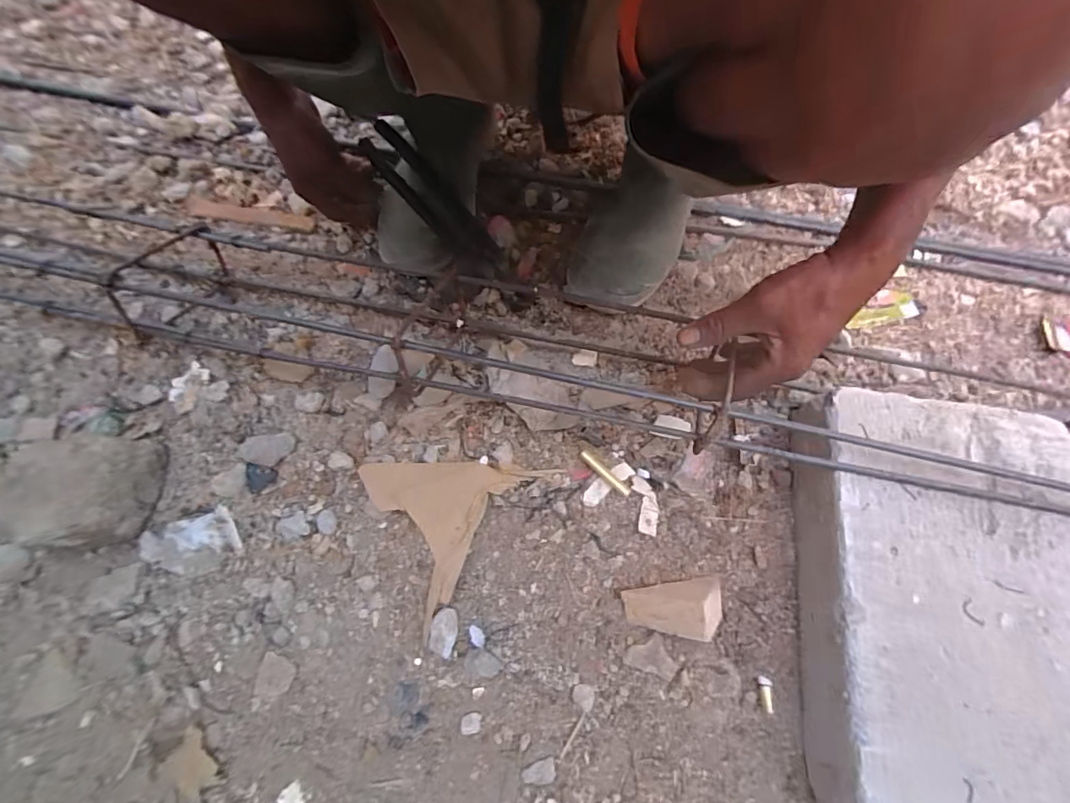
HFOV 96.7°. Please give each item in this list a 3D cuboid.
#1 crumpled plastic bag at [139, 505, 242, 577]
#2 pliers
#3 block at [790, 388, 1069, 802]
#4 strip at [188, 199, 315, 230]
[{"bbox_3d":[-0.306,0.127,0.418,0.078,0.013,0.049,-19,67,-8],"label":"crumpled plastic bag"},{"bbox_3d":[-0.107,-0.214,0.509,0.184,0.019,0.047,46,72,-8],"label":"pliers"},{"bbox_3d":[0.319,0.158,0.373,0.193,0.079,0.315,8,66,4],"label":"block"},{"bbox_3d":[-0.340,-0.224,0.569,0.154,0.008,0.020,8,66,2],"label":"strip"}]

